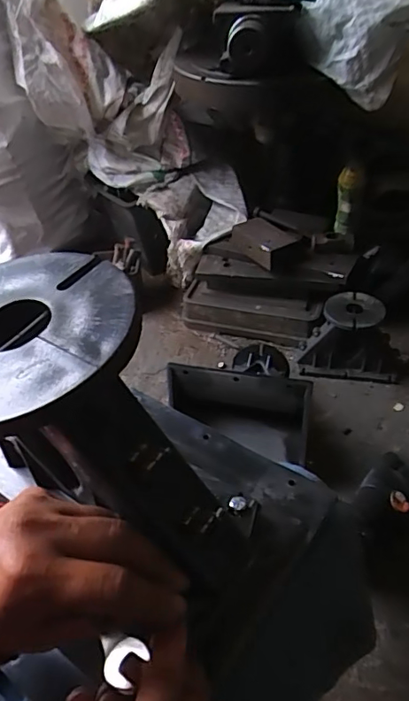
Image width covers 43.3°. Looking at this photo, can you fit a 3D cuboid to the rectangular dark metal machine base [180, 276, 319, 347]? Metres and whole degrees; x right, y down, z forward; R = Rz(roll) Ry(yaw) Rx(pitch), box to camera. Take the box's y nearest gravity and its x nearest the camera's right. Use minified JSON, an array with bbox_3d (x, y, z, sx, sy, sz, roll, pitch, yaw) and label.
[{"bbox_3d":[0.103,-0.092,1.262,0.338,0.103,0.103,12,44,19],"label":"rectangular dark metal machine base"}]

